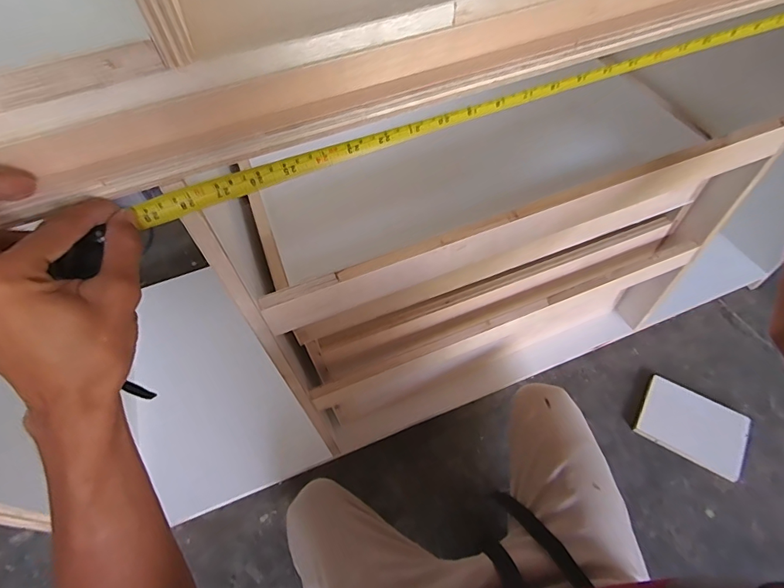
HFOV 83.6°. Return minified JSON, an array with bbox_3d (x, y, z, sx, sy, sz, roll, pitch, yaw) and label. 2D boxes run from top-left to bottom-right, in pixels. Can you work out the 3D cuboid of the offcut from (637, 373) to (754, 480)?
[{"bbox_3d":[0.641,0.278,0.934,0.197,0.023,0.147,28,62,21],"label":"offcut"}]

